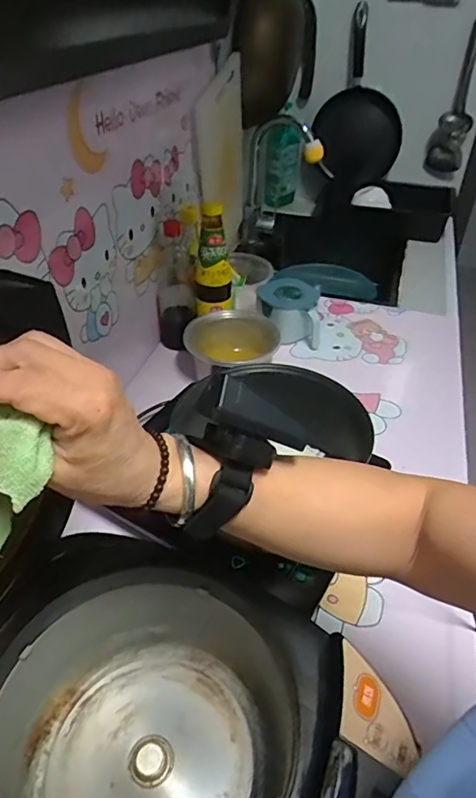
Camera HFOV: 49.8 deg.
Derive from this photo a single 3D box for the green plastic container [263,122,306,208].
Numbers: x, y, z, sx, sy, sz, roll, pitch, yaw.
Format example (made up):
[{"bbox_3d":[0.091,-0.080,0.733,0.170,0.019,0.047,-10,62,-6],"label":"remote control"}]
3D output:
[{"bbox_3d":[0.123,-0.631,1.395,0.101,0.200,0.065,5,41,3],"label":"green plastic container"}]

